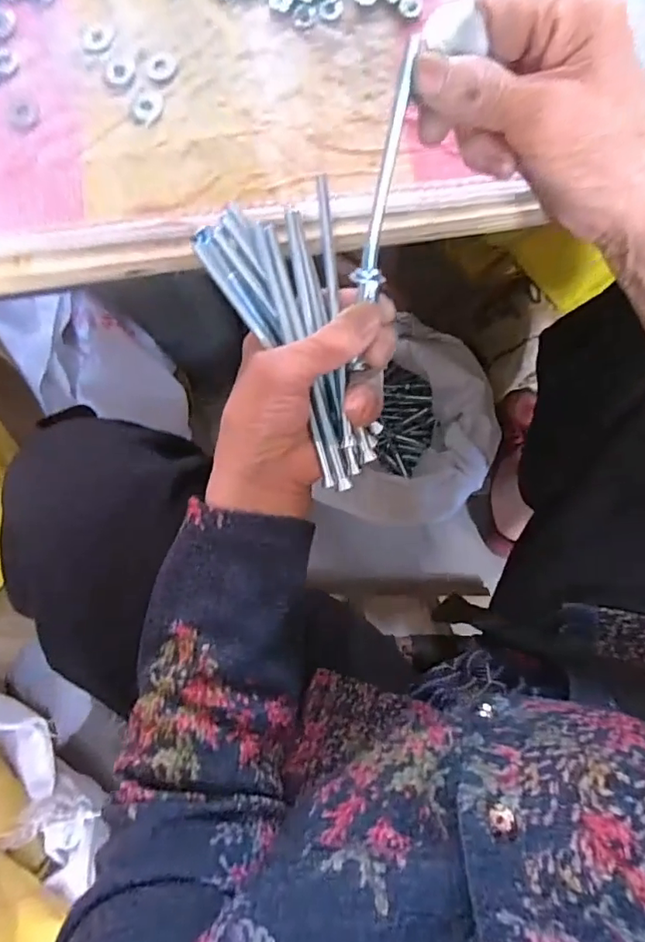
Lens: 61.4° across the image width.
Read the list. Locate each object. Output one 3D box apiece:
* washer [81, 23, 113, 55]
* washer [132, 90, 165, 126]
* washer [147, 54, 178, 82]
[{"bbox_3d":[-0.145,-0.278,0.348,0.020,0.004,0.023,-13,84,1],"label":"washer"},{"bbox_3d":[-0.111,-0.231,0.343,0.020,0.004,0.024,13,85,4],"label":"washer"},{"bbox_3d":[-0.099,-0.251,0.336,0.018,0.004,0.018,0,84,2],"label":"washer"}]

